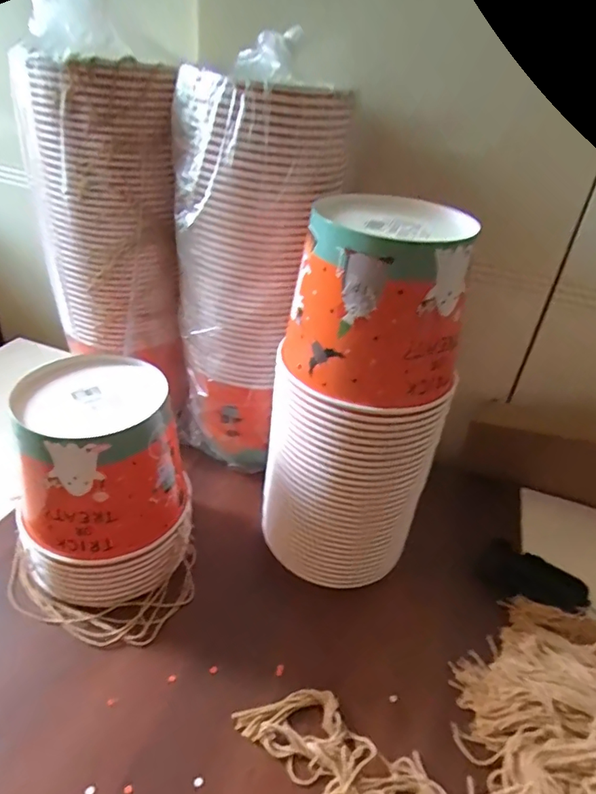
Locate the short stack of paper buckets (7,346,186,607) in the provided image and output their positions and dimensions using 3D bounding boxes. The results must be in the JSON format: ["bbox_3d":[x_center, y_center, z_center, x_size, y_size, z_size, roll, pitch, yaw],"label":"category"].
[{"bbox_3d":[-0.188,0.082,0.491,0.146,0.191,0.142,-7,36,-18],"label":"short stack of paper buckets"}]

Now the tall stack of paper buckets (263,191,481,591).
[{"bbox_3d":[0.053,0.015,0.483,0.153,0.356,0.134,18,36,18],"label":"tall stack of paper buckets"}]

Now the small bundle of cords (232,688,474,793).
[{"bbox_3d":[0.041,0.284,0.396,0.181,0.020,0.072,21,37,21],"label":"small bundle of cords"}]

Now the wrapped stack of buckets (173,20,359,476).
[{"bbox_3d":[-0.056,-0.127,0.587,0.149,0.429,0.142,32,42,33],"label":"wrapped stack of buckets"}]

